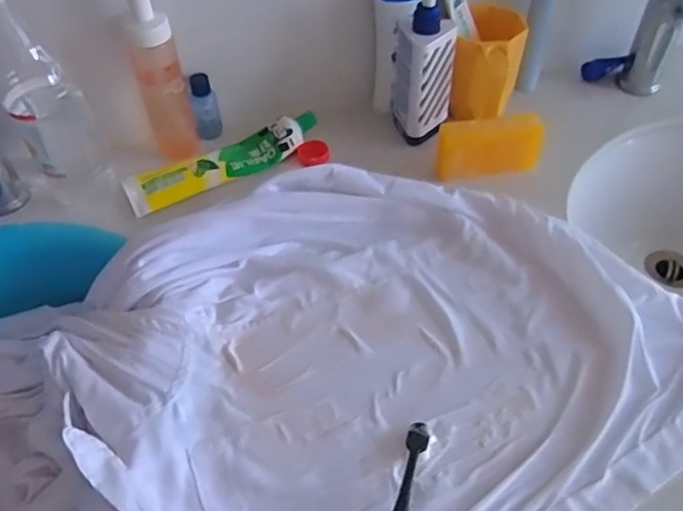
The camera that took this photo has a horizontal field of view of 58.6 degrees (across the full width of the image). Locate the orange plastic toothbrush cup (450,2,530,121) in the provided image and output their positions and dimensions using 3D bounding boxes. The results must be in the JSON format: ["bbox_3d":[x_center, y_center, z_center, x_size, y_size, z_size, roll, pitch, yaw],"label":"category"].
[{"bbox_3d":[0.157,-0.204,0.644,0.064,0.084,0.104,14,51,15],"label":"orange plastic toothbrush cup"}]

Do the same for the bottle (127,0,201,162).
[{"bbox_3d":[-0.182,-0.178,0.602,0.048,0.204,0.042,-17,50,-12],"label":"bottle"}]

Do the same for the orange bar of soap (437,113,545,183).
[{"bbox_3d":[0.146,-0.108,0.609,0.101,0.061,0.023,-6,49,-3],"label":"orange bar of soap"}]

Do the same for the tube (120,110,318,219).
[{"bbox_3d":[-0.120,-0.100,0.627,0.207,0.030,0.044,-25,52,-18],"label":"tube"}]

